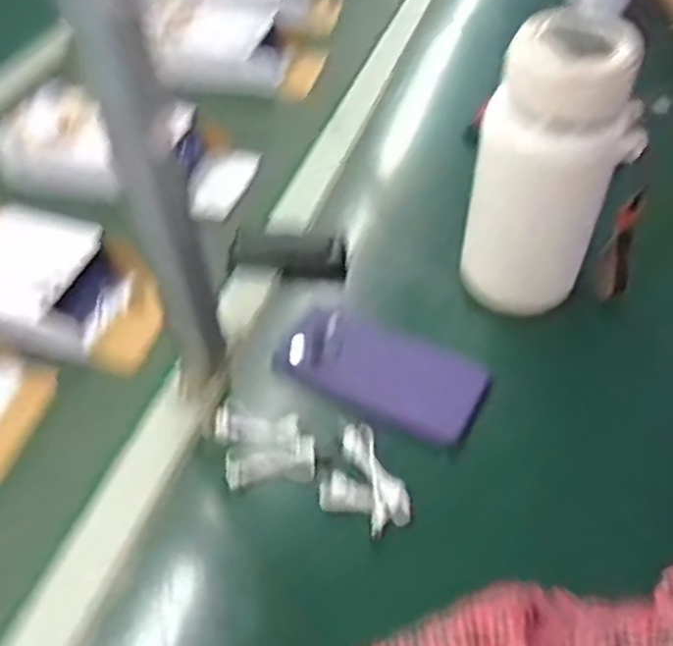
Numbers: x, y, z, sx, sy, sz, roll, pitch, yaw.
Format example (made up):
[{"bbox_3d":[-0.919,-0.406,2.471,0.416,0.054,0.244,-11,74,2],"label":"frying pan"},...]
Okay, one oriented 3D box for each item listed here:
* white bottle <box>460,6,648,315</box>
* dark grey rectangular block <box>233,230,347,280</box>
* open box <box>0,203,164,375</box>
[{"bbox_3d":[0.161,-0.106,0.524,0.108,0.221,0.078,14,51,12],"label":"white bottle"},{"bbox_3d":[-0.041,-0.064,0.621,0.096,0.025,0.035,8,50,7],"label":"dark grey rectangular block"},{"bbox_3d":[-0.275,-0.035,0.592,0.252,0.064,0.122,13,51,11],"label":"open box"}]

